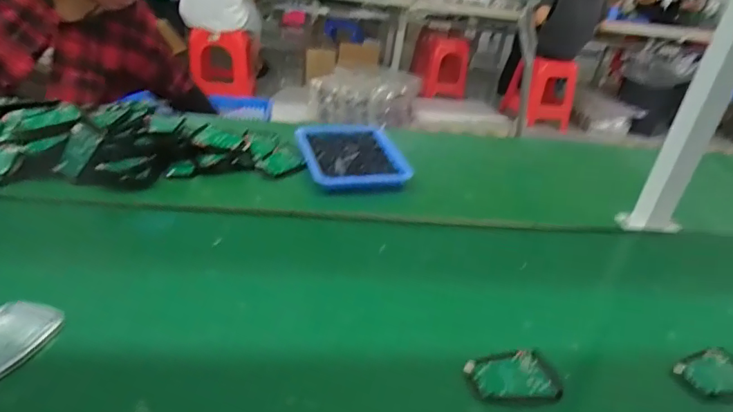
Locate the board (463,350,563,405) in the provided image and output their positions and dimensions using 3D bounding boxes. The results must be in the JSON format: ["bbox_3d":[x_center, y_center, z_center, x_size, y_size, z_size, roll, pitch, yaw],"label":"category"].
[{"bbox_3d":[0.152,0.180,0.506,0.092,0.014,0.062,-2,37,-12],"label":"board"}]

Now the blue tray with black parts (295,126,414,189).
[{"bbox_3d":[-0.031,-0.101,0.897,0.179,0.027,0.226,-2,31,-16],"label":"blue tray with black parts"}]

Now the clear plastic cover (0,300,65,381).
[{"bbox_3d":[-0.356,0.134,0.463,0.069,0.013,0.107,8,30,2],"label":"clear plastic cover"}]

